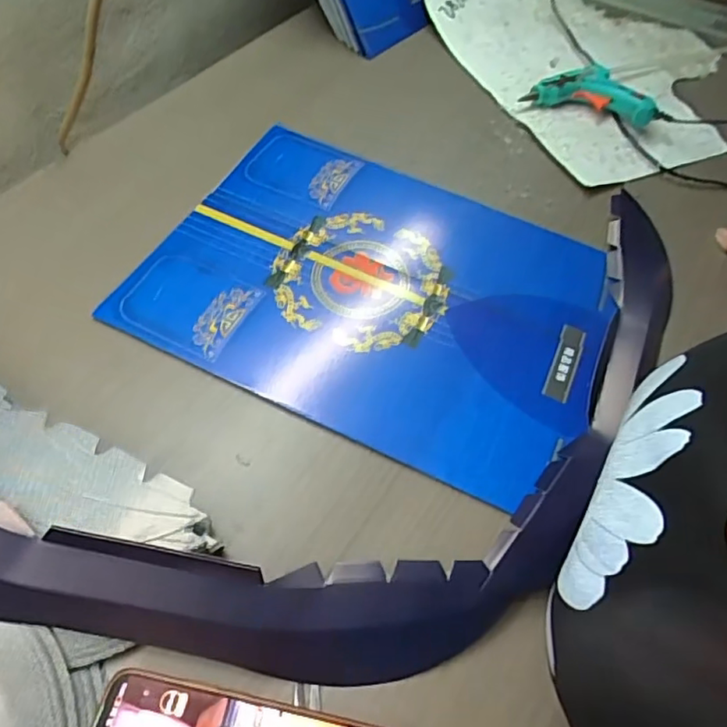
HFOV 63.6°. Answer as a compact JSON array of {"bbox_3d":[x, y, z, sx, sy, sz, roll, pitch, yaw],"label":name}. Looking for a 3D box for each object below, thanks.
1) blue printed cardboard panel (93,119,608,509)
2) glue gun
[{"bbox_3d":[0.017,-0.069,0.496,0.362,0.010,0.281,23,58,11],"label":"blue printed cardboard panel"},{"bbox_3d":[0.256,-0.304,0.656,0.139,0.030,0.065,18,57,8],"label":"glue gun"}]

